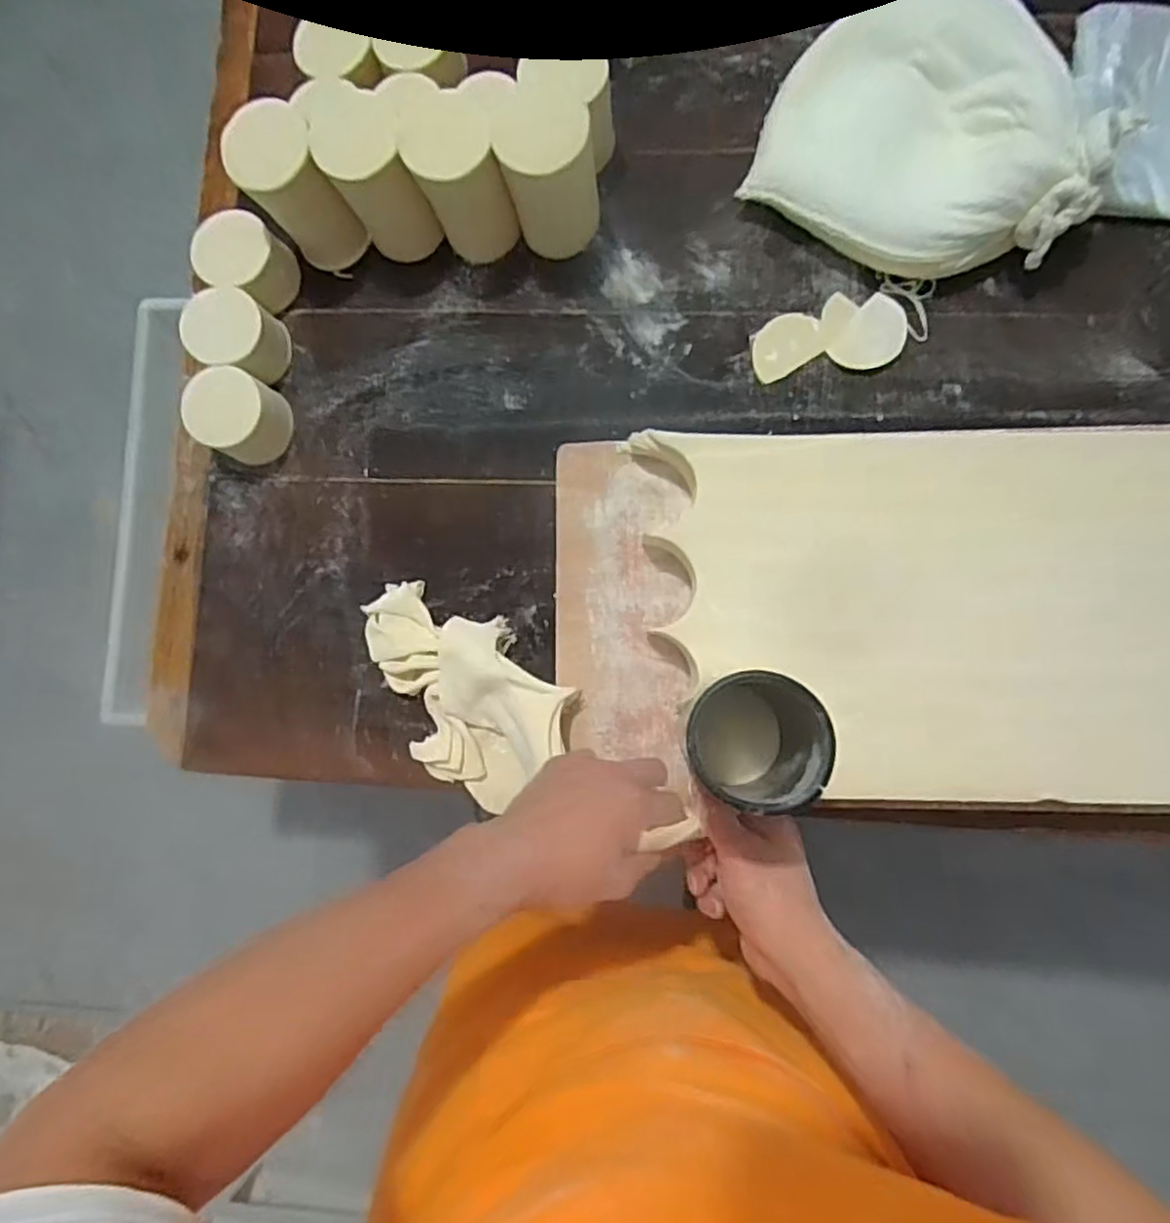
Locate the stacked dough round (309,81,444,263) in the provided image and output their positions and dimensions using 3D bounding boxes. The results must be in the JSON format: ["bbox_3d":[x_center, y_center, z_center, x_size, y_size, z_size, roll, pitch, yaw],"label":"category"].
[{"bbox_3d":[-0.177,-0.369,0.620,0.064,0.120,0.081,-23,82,3],"label":"stacked dough round"}]

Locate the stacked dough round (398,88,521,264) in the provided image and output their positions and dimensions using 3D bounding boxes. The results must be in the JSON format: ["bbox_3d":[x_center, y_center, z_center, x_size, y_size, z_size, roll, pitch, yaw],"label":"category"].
[{"bbox_3d":[-0.102,-0.361,0.611,0.067,0.121,0.072,-1,84,6],"label":"stacked dough round"}]

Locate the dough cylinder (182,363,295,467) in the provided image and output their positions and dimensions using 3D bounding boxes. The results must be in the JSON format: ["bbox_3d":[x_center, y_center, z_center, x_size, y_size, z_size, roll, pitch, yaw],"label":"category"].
[{"bbox_3d":[-0.302,-0.170,0.636,0.058,0.071,0.068,25,87,8],"label":"dough cylinder"}]

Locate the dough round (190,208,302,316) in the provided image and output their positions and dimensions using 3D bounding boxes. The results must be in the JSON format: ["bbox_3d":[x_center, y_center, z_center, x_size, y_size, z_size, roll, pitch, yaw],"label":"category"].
[{"bbox_3d":[-0.303,-0.313,0.658,0.070,0.055,0.071,39,89,8],"label":"dough round"}]

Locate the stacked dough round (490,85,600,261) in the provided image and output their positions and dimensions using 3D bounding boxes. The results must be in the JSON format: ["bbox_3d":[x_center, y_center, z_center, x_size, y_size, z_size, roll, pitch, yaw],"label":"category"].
[{"bbox_3d":[-0.028,-0.352,0.594,0.089,0.120,0.082,-7,83,5],"label":"stacked dough round"}]

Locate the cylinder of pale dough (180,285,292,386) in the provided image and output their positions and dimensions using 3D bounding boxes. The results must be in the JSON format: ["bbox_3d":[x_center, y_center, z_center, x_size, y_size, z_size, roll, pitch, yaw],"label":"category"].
[{"bbox_3d":[-0.312,-0.247,0.653,0.074,0.051,0.069,-1,84,6],"label":"cylinder of pale dough"}]

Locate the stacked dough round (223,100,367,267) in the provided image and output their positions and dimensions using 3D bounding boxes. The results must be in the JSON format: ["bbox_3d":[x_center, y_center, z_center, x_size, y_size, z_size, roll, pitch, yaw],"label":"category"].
[{"bbox_3d":[-0.245,-0.358,0.623,0.066,0.121,0.069,-1,84,6],"label":"stacked dough round"}]

